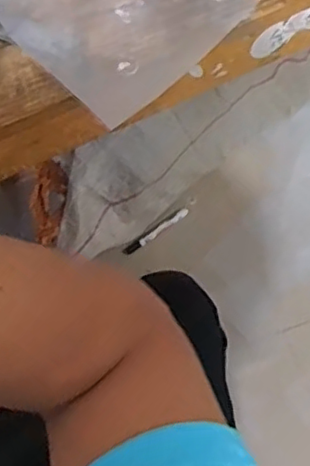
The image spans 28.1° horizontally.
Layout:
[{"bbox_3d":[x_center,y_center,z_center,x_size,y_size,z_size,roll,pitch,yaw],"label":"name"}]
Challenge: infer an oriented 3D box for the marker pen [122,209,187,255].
[{"bbox_3d":[0.004,-0.003,1.238,0.151,0.011,0.015,-35,74,-10],"label":"marker pen"}]

